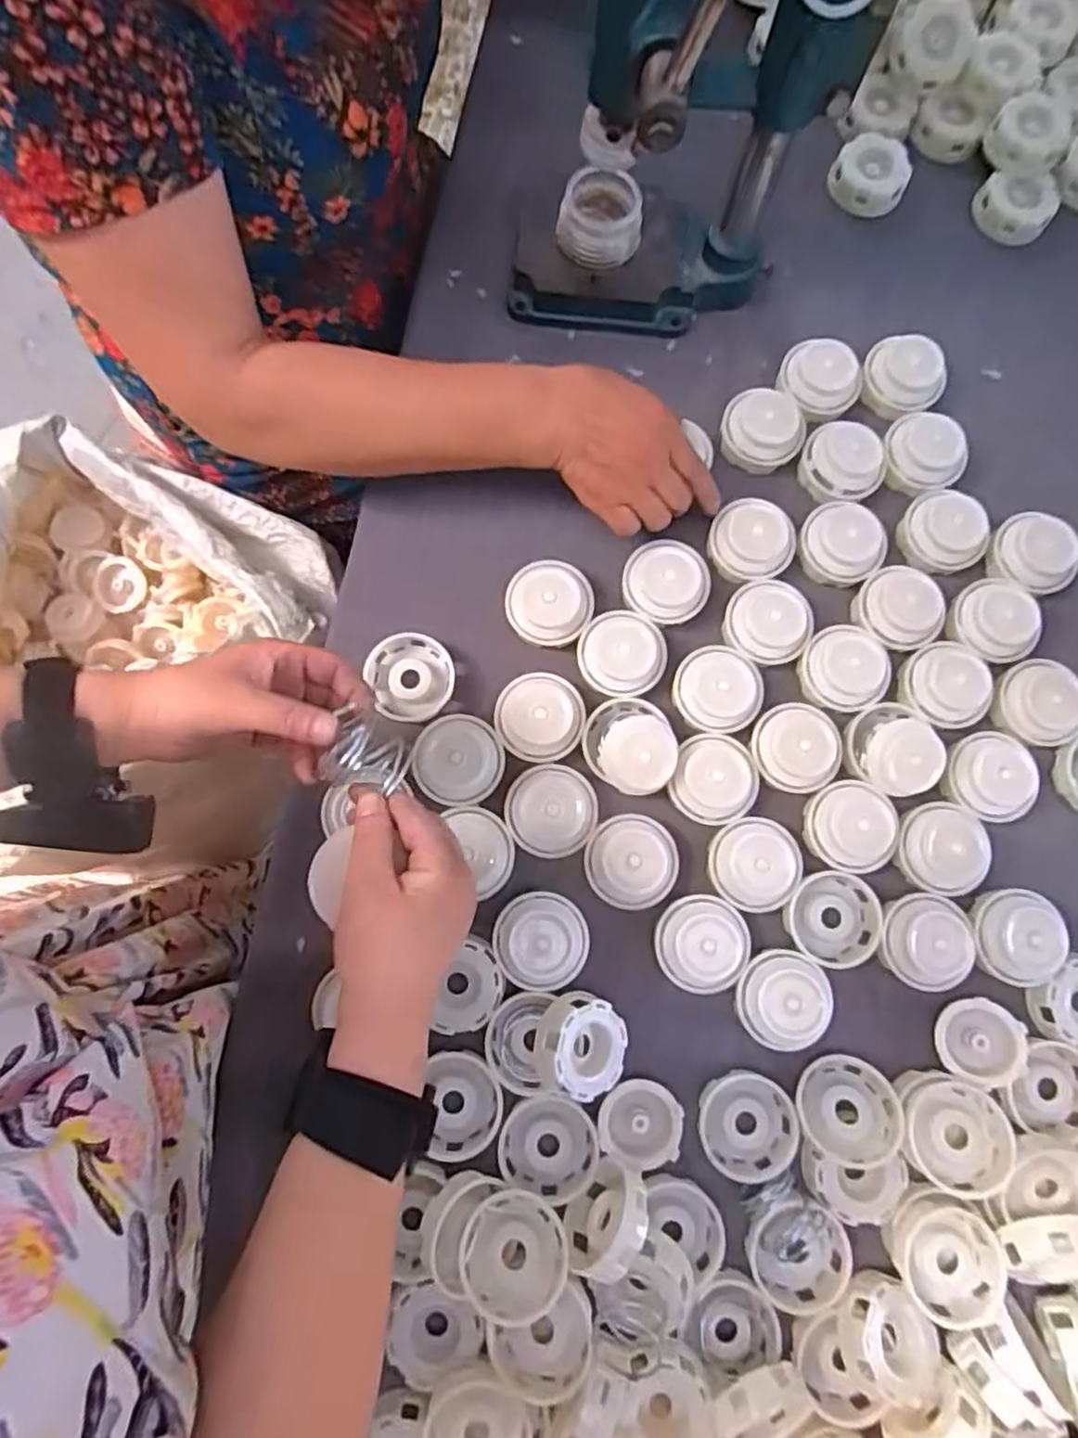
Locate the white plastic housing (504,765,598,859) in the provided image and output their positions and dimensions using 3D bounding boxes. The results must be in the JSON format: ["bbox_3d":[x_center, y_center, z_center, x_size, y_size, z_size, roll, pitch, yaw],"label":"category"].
[{"bbox_3d":[0.009,0.061,0.484,0.061,0.025,0.062,0,78,-1],"label":"white plastic housing"}]

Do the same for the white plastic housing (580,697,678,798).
[{"bbox_3d":[0.063,0.023,0.505,0.059,0.044,0.069,-14,79,-4],"label":"white plastic housing"}]

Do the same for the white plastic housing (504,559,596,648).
[{"bbox_3d":[0.008,-0.087,0.526,0.063,0.029,0.062,0,78,-1],"label":"white plastic housing"}]

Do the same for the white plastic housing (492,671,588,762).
[{"bbox_3d":[0.001,-0.002,0.502,0.061,0.025,0.060,6,78,0],"label":"white plastic housing"}]

